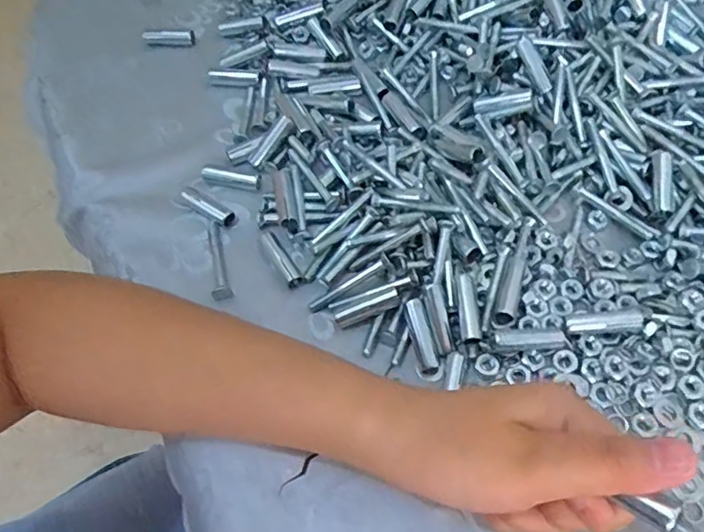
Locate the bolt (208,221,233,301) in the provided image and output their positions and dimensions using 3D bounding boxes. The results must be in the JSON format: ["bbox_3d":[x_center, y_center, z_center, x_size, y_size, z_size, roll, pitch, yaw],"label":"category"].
[{"bbox_3d":[-0.085,-0.003,0.353,0.011,0.011,0.057,-15,62,-6],"label":"bolt"}]

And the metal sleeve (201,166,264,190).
[{"bbox_3d":[-0.081,-0.060,0.383,0.041,0.006,0.010,13,63,8],"label":"metal sleeve"}]

